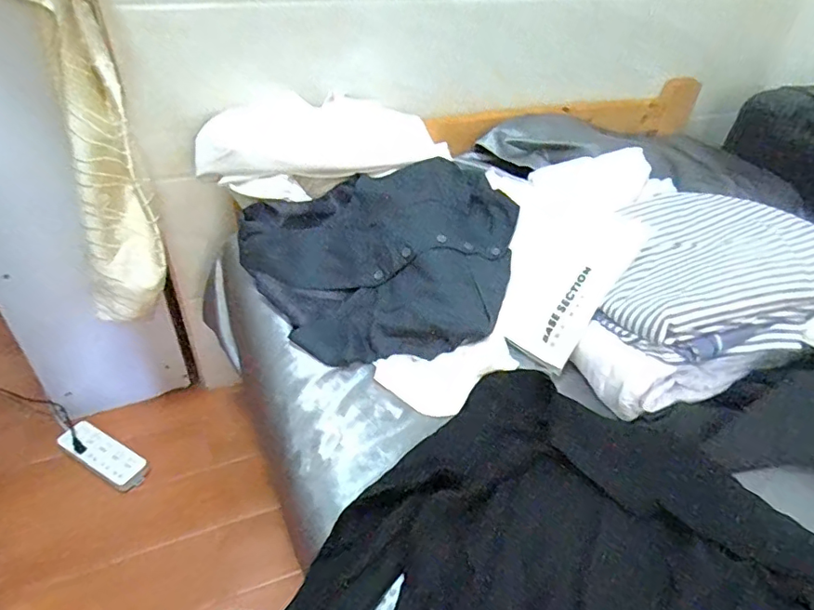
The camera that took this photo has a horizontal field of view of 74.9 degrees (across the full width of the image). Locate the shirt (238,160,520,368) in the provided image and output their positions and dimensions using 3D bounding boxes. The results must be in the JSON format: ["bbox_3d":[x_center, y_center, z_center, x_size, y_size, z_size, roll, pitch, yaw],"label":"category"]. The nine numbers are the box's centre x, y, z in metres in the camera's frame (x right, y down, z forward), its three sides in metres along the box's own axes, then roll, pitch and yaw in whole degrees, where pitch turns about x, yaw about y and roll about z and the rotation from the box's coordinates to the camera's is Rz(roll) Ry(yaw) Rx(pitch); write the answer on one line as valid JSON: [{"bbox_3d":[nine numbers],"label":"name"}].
[{"bbox_3d":[-0.013,-0.083,0.883,0.403,0.133,0.382,2,40,-2],"label":"shirt"}]

